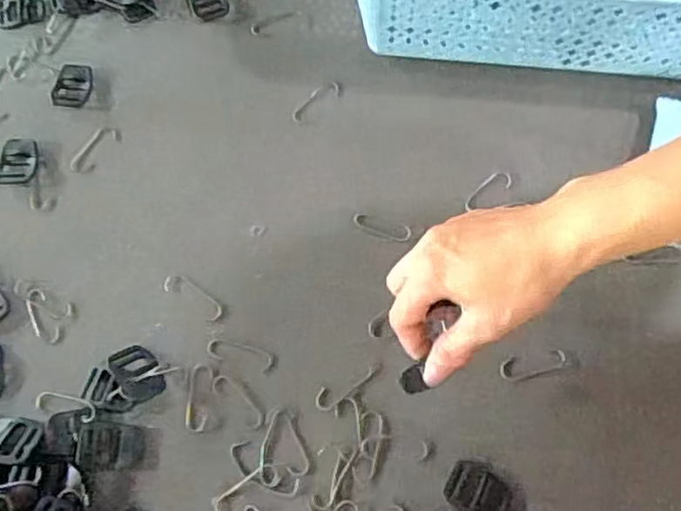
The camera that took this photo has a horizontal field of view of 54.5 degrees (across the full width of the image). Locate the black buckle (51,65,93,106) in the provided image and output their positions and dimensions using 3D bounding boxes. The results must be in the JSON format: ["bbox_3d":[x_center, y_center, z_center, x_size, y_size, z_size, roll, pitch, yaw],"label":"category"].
[{"bbox_3d":[-0.208,-0.132,0.513,0.029,0.004,0.037,11,70,5],"label":"black buckle"}]

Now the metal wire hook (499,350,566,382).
[{"bbox_3d":[0.125,0.071,0.430,0.044,0.004,0.015,-14,70,-4],"label":"metal wire hook"}]

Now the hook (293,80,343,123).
[{"bbox_3d":[-0.019,-0.121,0.508,0.046,0.004,0.016,-33,72,-11],"label":"hook"}]

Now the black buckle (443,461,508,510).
[{"bbox_3d":[0.084,0.143,0.403,0.036,0.005,0.028,26,72,10],"label":"black buckle"}]

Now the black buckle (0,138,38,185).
[{"bbox_3d":[-0.240,-0.070,0.491,0.028,0.005,0.037,-4,69,0],"label":"black buckle"}]

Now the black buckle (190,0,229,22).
[{"bbox_3d":[-0.109,-0.210,0.543,0.028,0.004,0.036,-19,70,-6],"label":"black buckle"}]

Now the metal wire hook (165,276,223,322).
[{"bbox_3d":[-0.100,0.027,0.451,0.047,0.004,0.016,34,74,13],"label":"metal wire hook"}]

